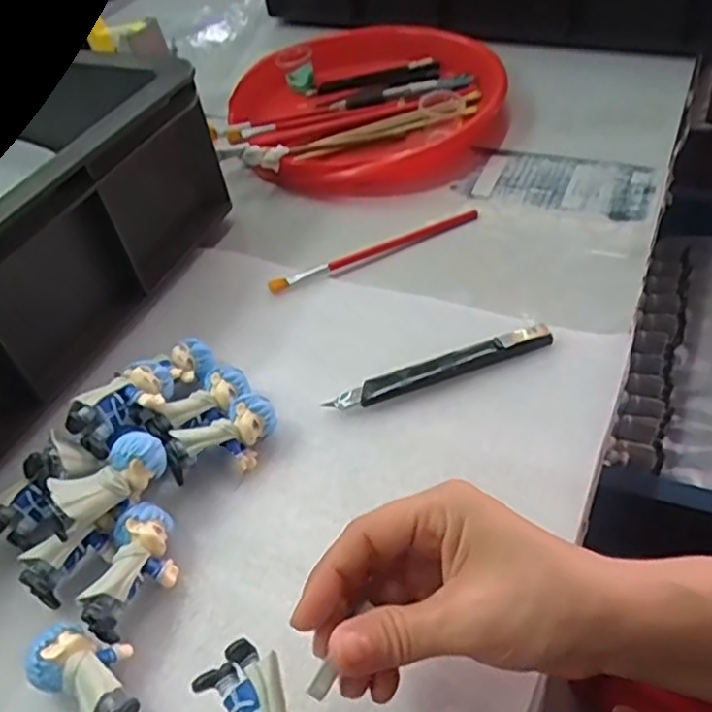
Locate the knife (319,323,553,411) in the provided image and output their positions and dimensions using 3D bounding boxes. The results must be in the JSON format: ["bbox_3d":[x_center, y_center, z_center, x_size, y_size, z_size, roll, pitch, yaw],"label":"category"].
[{"bbox_3d":[0.051,0.008,0.407,0.138,0.013,0.017,-20,46,-10],"label":"knife"}]

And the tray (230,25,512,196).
[{"bbox_3d":[0.012,-0.241,0.638,0.252,0.027,0.248,18,51,24],"label":"tray"}]

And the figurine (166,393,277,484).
[{"bbox_3d":[-0.072,0.047,0.379,0.061,0.030,0.029,-31,49,-20],"label":"figurine"}]

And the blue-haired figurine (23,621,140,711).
[{"bbox_3d":[-0.112,0.137,0.295,0.063,0.034,0.034,30,57,32],"label":"blue-haired figurine"}]

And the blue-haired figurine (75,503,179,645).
[{"bbox_3d":[-0.104,0.102,0.329,0.029,0.031,0.060,0,46,9],"label":"blue-haired figurine"}]

